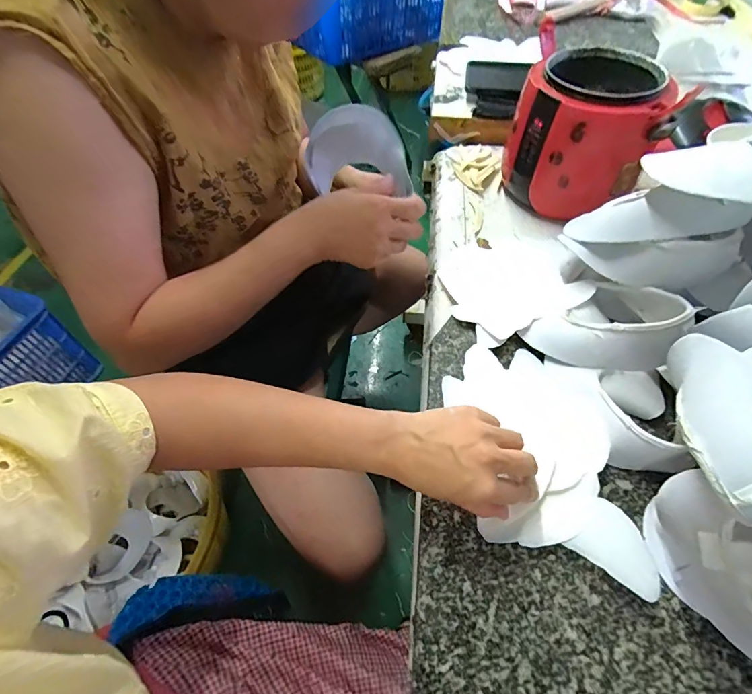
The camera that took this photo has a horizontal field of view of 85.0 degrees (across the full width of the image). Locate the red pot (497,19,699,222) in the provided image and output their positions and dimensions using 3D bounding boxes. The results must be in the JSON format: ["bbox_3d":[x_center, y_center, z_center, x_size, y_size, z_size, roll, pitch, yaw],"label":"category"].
[{"bbox_3d":[0.274,-0.298,0.576,0.166,0.162,0.194,0,55,0],"label":"red pot"}]

